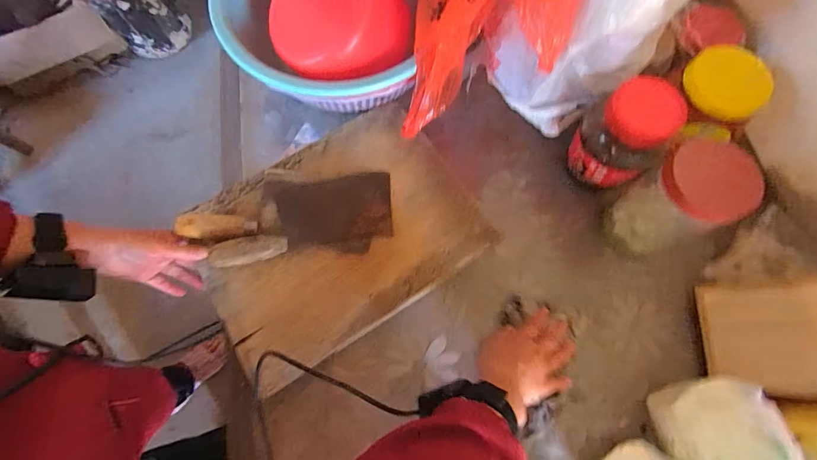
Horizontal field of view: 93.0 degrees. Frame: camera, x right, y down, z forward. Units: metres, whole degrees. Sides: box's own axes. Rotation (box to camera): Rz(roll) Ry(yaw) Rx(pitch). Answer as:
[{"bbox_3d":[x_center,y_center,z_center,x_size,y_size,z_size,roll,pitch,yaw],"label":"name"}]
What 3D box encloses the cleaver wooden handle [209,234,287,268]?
[{"bbox_3d":[-0.207,0.026,0.502,0.093,0.022,0.032,-15,73,-5],"label":"cleaver wooden handle"}]

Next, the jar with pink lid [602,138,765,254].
[{"bbox_3d":[0.340,-0.033,0.499,0.097,0.173,0.096,0,72,-1],"label":"jar with pink lid"}]

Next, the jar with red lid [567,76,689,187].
[{"bbox_3d":[0.285,-0.125,0.534,0.098,0.150,0.102,0,72,-1],"label":"jar with red lid"}]

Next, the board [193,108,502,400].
[{"bbox_3d":[-0.100,0.005,0.544,0.365,0.038,0.274,-31,75,-10],"label":"board"}]

